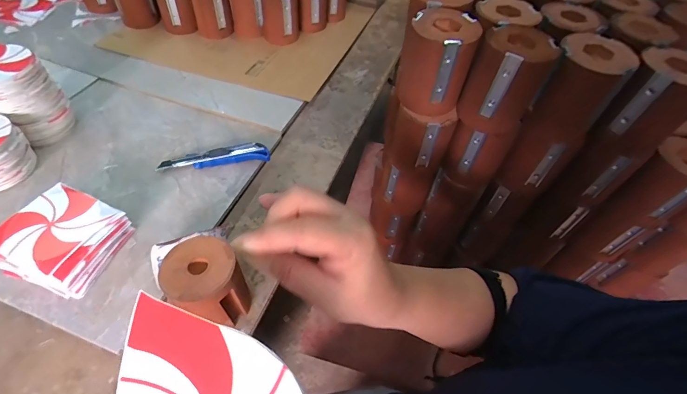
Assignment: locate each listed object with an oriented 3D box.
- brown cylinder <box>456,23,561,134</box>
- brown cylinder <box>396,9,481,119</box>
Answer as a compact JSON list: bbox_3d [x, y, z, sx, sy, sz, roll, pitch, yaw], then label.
[{"bbox_3d":[0.192,-0.138,0.428,0.078,0.100,0.075,30,55,17],"label":"brown cylinder"},{"bbox_3d":[0.111,-0.165,0.443,0.077,0.102,0.077,14,52,6],"label":"brown cylinder"}]

